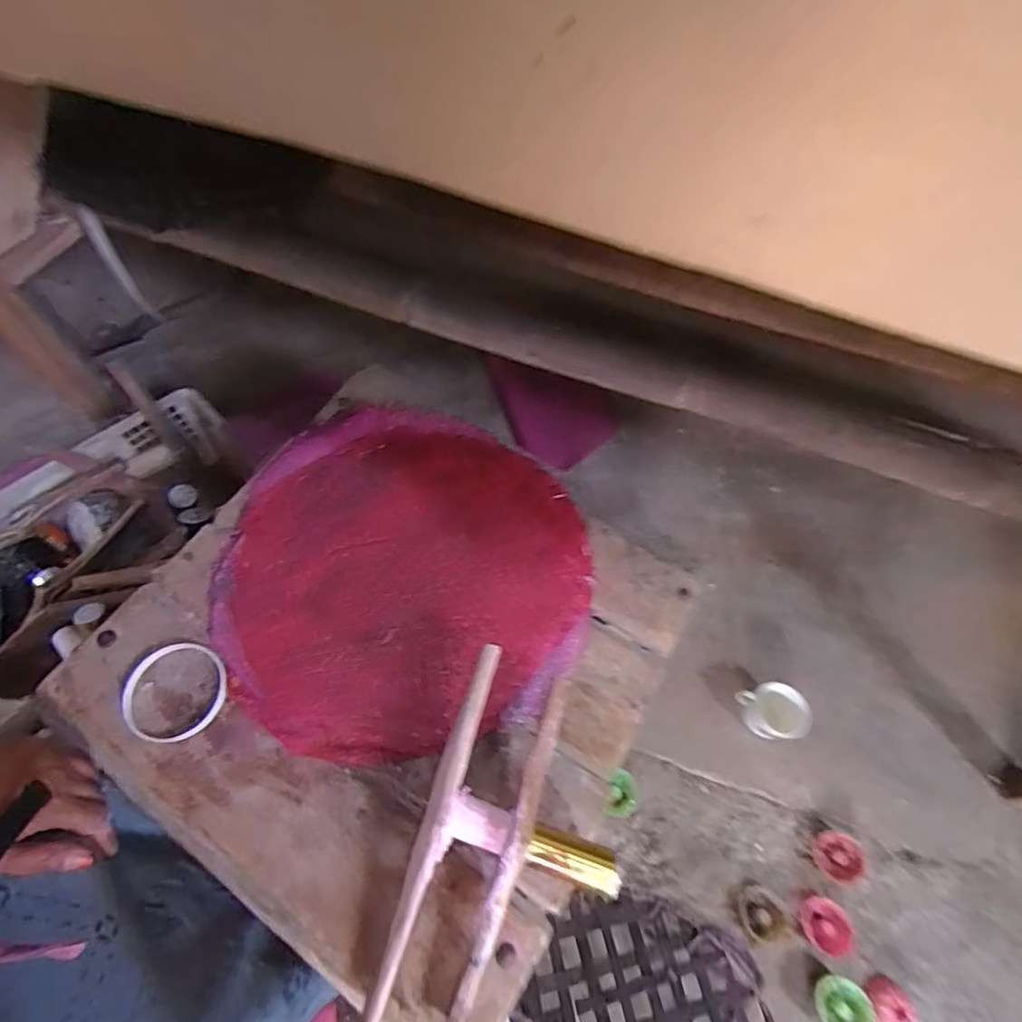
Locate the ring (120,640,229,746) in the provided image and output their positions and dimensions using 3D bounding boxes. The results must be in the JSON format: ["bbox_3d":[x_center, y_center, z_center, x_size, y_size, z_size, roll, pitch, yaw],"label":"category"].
[{"bbox_3d":[-0.325,0.174,0.523,0.097,0.008,0.092,2,63,-3],"label":"ring"}]

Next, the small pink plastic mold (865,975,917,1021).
[{"bbox_3d":[0.487,0.641,0.700,0.053,0.030,0.059,30,65,11],"label":"small pink plastic mold"}]

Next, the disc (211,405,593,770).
[{"bbox_3d":[-0.113,0.053,0.595,0.376,0.024,0.381,1,62,-1],"label":"disc"}]

